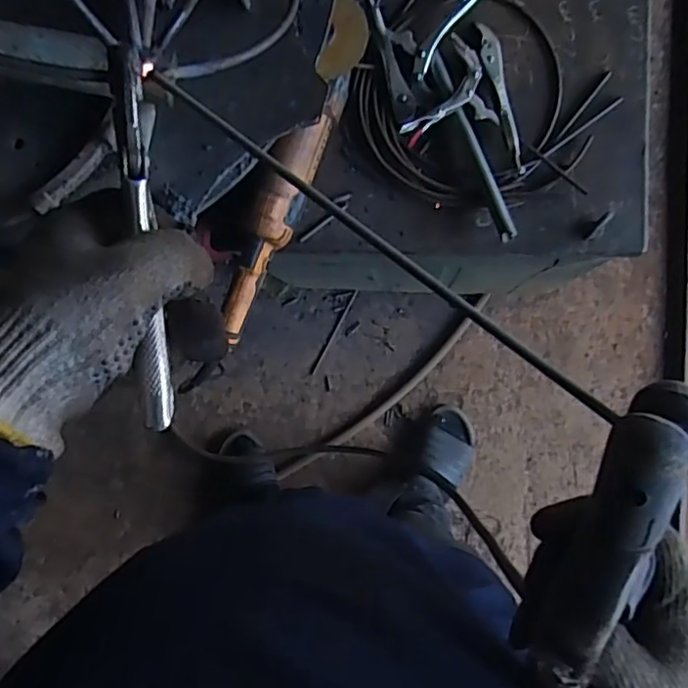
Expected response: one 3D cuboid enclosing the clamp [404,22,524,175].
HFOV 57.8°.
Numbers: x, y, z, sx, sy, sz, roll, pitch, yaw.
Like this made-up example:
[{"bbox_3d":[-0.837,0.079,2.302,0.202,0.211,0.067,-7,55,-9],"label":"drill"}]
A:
[{"bbox_3d":[0.150,-0.284,0.702,0.134,0.025,0.160,15,88,4],"label":"clamp"}]

